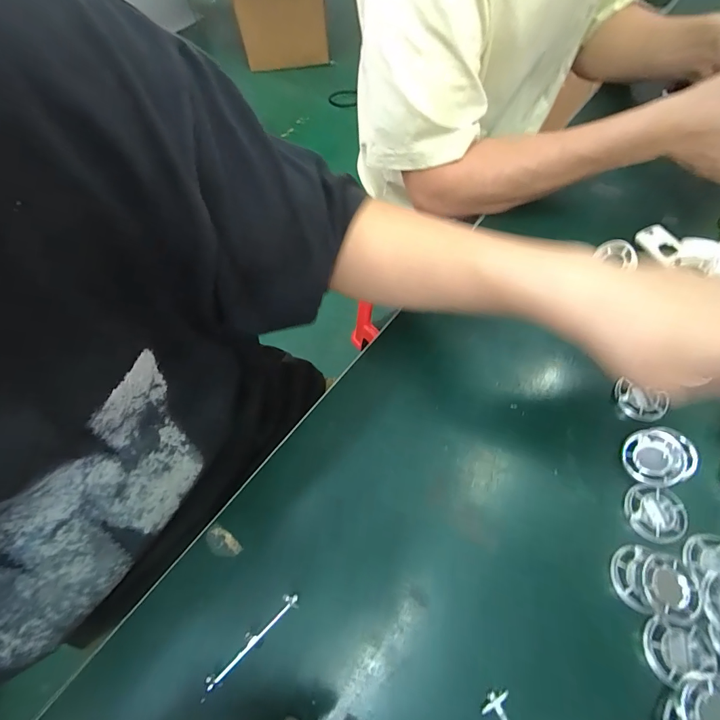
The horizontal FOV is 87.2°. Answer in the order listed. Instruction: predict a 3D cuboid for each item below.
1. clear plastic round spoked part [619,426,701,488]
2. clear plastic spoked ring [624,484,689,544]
[{"bbox_3d":[0.230,0.074,0.291,0.047,0.013,0.040,-30,69,22],"label":"clear plastic round spoked part"},{"bbox_3d":[0.218,0.112,0.277,0.038,0.005,0.037,-1,63,2],"label":"clear plastic spoked ring"}]

